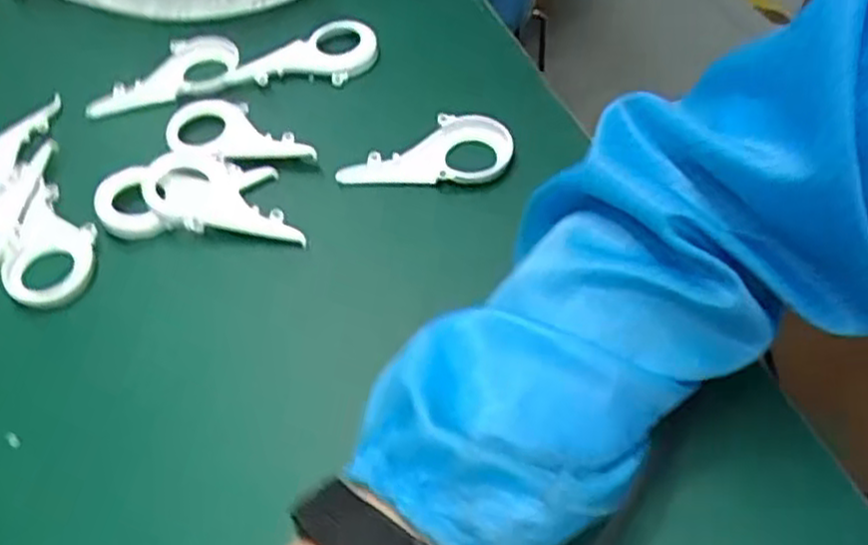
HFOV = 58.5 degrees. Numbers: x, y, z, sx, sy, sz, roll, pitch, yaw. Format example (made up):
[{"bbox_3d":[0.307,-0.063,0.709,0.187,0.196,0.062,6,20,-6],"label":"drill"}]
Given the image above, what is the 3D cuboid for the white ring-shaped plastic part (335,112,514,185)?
[{"bbox_3d":[-0.004,-0.068,0.433,0.093,0.014,0.045,2,54,7],"label":"white ring-shaped plastic part"}]

